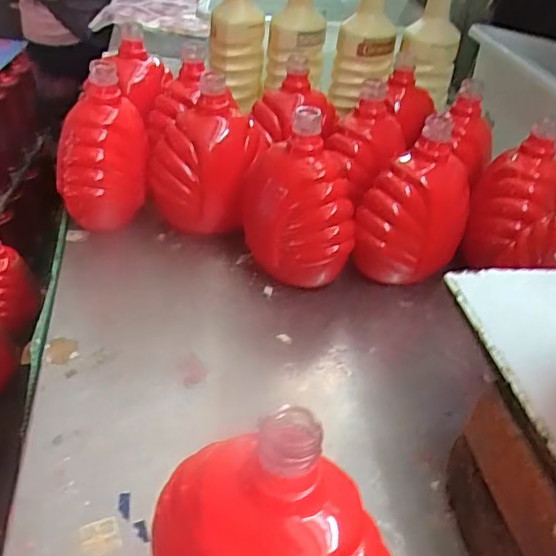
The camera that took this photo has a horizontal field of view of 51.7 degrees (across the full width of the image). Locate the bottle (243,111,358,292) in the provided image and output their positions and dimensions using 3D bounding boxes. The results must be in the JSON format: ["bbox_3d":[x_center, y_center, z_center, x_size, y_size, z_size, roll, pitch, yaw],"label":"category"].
[{"bbox_3d":[0.019,-0.079,0.575,0.103,0.167,0.110,2,37,-5],"label":"bottle"}]

